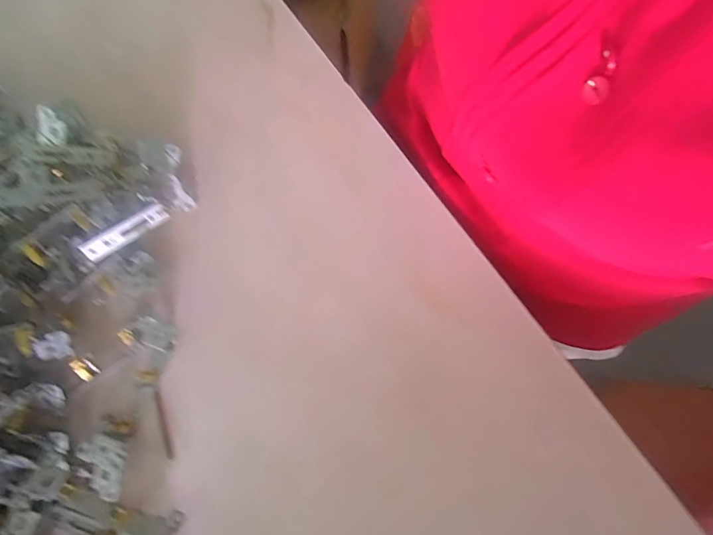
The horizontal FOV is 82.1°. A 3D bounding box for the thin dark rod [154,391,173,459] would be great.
[{"bbox_3d":[-0.147,0.119,0.311,0.004,0.004,0.050,-18,78,-3],"label":"thin dark rod"}]

